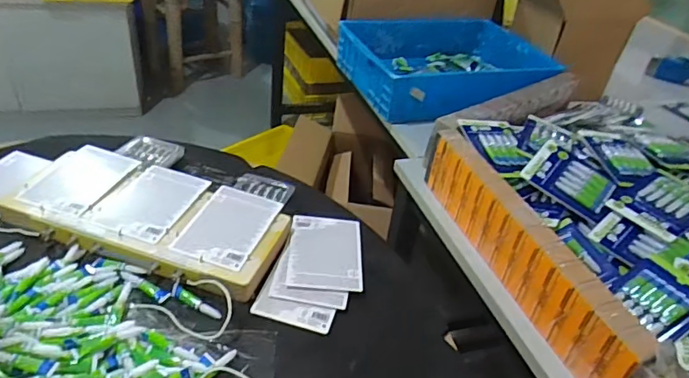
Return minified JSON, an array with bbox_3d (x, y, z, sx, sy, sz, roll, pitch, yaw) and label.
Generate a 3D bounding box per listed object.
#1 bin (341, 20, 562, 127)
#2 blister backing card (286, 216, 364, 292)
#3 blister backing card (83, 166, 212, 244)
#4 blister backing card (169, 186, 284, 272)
[{"bbox_3d":[0.279,-0.328,1.380,0.506,0.114,0.406,-9,39,-21],"label":"bin"},{"bbox_3d":[-0.030,0.099,0.835,0.116,0.005,0.169,5,36,-4],"label":"blister backing card"},{"bbox_3d":[-0.313,0.016,0.835,0.130,0.004,0.169,15,36,10],"label":"blister backing card"},{"bbox_3d":[-0.179,0.053,0.810,0.114,0.005,0.167,15,36,10],"label":"blister backing card"}]

